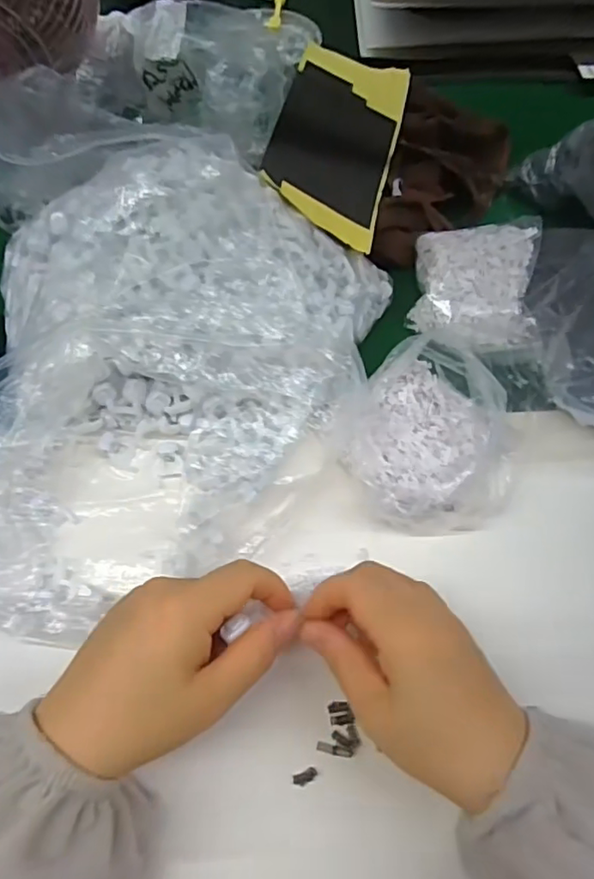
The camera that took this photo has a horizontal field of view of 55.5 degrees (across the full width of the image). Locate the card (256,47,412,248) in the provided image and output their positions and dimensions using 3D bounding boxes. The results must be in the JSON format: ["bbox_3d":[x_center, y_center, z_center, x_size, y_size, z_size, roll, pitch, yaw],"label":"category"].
[{"bbox_3d":[0.035,-0.249,0.460,0.097,0.011,0.210,20,63,-13],"label":"card"}]

